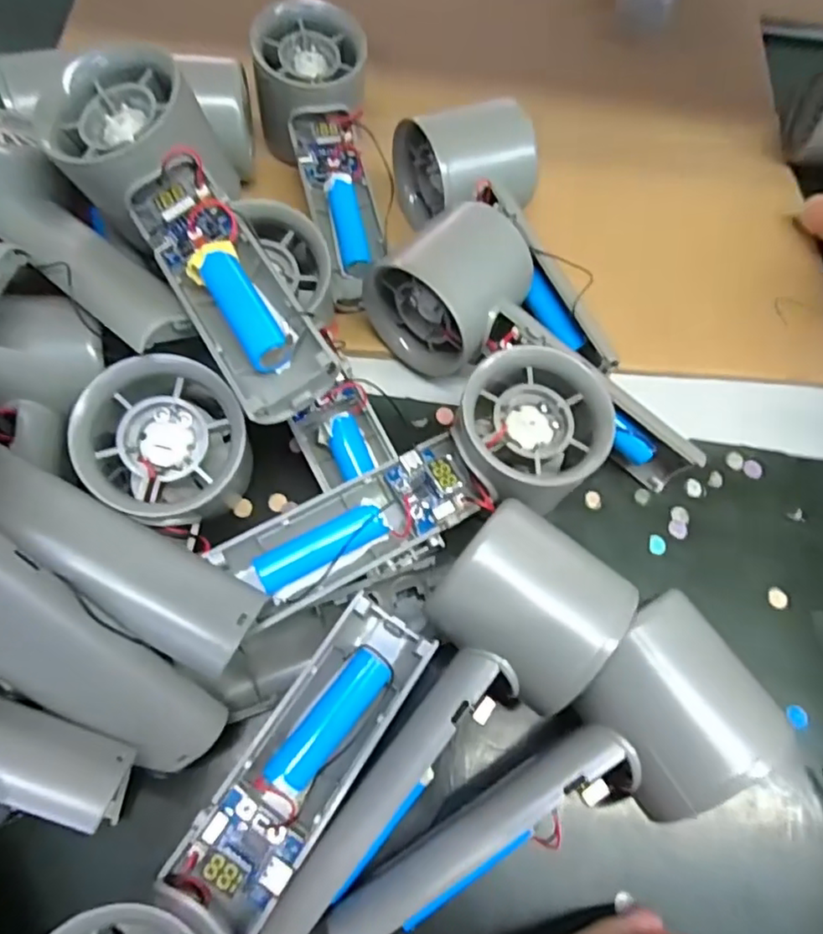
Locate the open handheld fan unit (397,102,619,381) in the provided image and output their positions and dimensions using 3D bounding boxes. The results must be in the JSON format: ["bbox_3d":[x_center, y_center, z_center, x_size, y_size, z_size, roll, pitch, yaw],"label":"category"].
[{"bbox_3d":[0.047,-0.110,0.288,0.056,0.056,0.153,-20,69,-11],"label":"open handheld fan unit"}]

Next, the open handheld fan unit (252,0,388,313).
[{"bbox_3d":[-0.041,-0.151,0.309,0.056,0.061,0.154,-12,85,-8],"label":"open handheld fan unit"}]

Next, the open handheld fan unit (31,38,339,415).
[{"bbox_3d":[-0.079,-0.084,0.222,0.057,0.046,0.157,-29,71,-14],"label":"open handheld fan unit"}]

